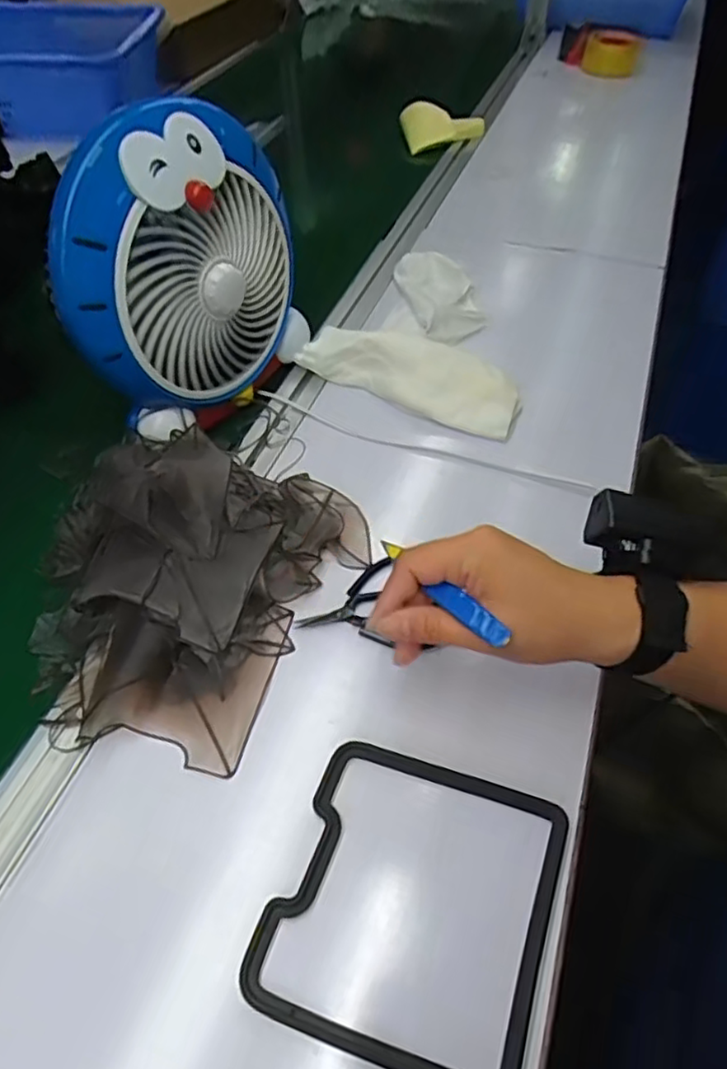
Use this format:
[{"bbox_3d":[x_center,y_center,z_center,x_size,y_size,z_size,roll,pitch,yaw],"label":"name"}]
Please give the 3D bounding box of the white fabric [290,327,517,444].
[{"bbox_3d":[0.043,-0.155,0.619,0.217,0.050,0.069,19,53,15],"label":"white fabric"}]

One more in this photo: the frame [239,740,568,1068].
[{"bbox_3d":[0.027,0.200,0.361,0.148,0.005,0.148,15,53,12],"label":"frame"}]

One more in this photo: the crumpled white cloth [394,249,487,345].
[{"bbox_3d":[0.086,-0.263,0.722,0.079,0.030,0.144,-13,52,-10],"label":"crumpled white cloth"}]

